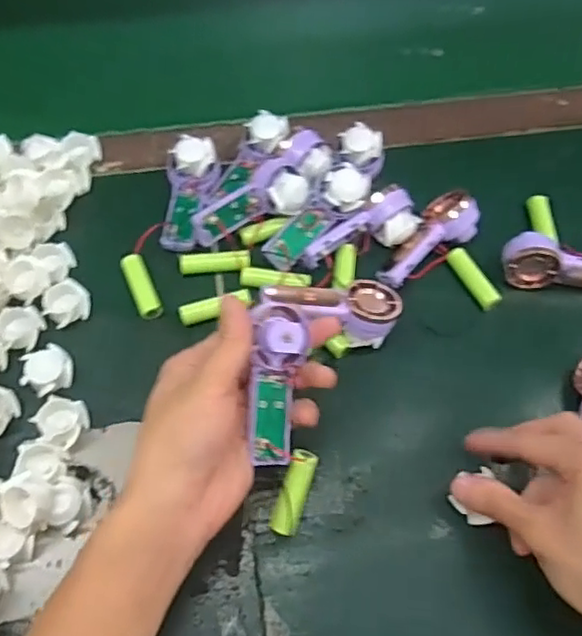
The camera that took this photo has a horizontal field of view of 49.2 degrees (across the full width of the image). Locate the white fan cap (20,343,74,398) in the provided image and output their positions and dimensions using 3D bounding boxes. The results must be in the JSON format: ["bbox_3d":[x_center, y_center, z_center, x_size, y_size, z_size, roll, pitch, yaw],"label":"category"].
[{"bbox_3d":[-0.162,0.035,0.425,0.033,0.008,0.031,1,62,-1],"label":"white fan cap"}]

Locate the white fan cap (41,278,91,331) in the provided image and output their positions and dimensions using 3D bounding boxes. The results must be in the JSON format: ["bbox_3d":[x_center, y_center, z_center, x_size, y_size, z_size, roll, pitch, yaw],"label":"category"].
[{"bbox_3d":[-0.158,-0.010,0.448,0.032,0.012,0.028,-27,66,-15],"label":"white fan cap"}]

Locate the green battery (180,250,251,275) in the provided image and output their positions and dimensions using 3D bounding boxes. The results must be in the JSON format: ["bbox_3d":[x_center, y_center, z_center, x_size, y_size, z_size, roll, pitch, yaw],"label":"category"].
[{"bbox_3d":[-0.055,-0.040,0.467,0.051,0.015,0.014,-3,62,-4],"label":"green battery"}]

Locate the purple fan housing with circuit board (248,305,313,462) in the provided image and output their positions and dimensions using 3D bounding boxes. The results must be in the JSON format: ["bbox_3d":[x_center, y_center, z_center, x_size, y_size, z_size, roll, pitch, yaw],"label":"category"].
[{"bbox_3d":[-0.009,0.039,0.368,0.027,0.024,0.091,5,97,1],"label":"purple fan housing with circuit board"}]

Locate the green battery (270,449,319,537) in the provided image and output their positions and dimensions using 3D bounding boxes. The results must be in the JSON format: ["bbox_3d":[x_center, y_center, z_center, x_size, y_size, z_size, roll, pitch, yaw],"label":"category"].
[{"bbox_3d":[0.001,0.107,0.380,0.016,0.016,0.054,18,102,8],"label":"green battery"}]

